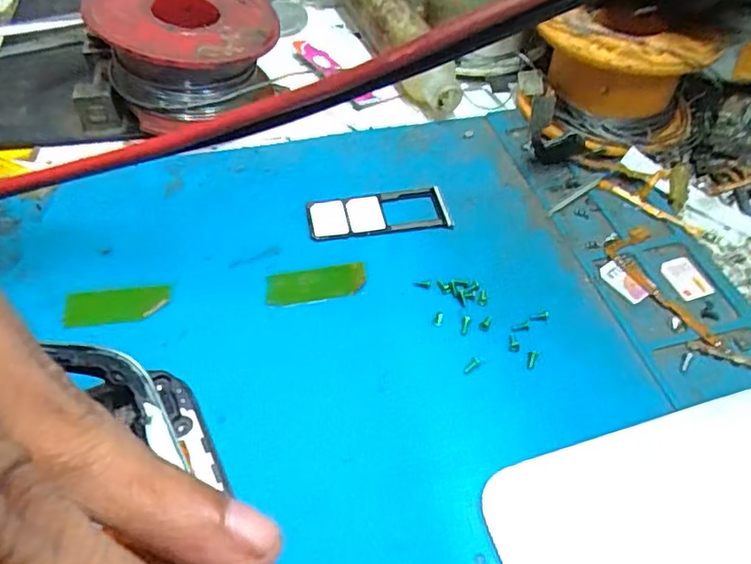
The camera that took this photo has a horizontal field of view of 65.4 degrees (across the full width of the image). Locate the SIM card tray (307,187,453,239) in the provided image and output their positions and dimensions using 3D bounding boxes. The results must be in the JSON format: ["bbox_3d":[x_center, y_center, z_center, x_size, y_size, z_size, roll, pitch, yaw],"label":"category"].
[{"bbox_3d":[0.001,-0.019,0.155,0.037,0.004,0.014,-8,52,-10],"label":"SIM card tray"}]

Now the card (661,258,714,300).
[{"bbox_3d":[0.077,-0.001,0.146,0.010,0.004,0.012,-15,57,-14],"label":"card"}]

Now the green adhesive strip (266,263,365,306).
[{"bbox_3d":[-0.014,0.000,0.139,0.024,0.004,0.010,-6,51,-7],"label":"green adhesive strip"}]

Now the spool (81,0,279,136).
[{"bbox_3d":[-0.053,-0.064,0.169,0.046,0.034,0.042,1,51,-2],"label":"spool"}]

